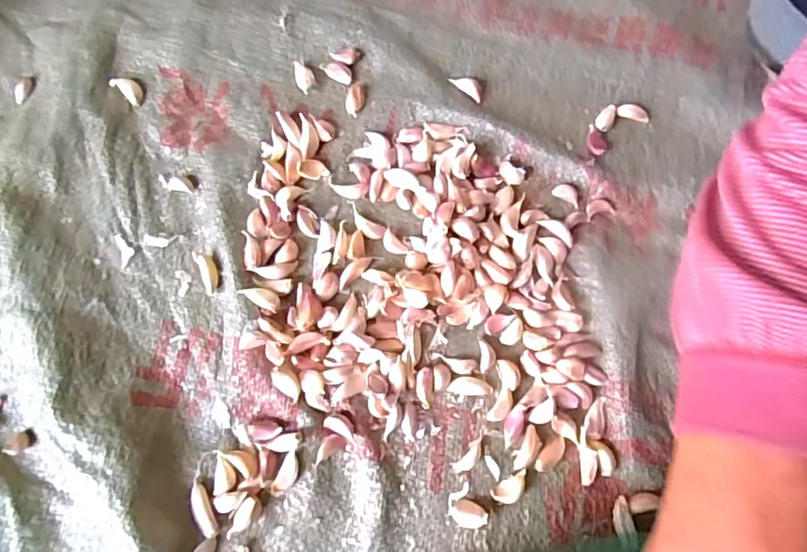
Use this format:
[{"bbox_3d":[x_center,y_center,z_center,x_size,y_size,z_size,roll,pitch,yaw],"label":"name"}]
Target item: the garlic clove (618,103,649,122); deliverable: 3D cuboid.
[{"bbox_3d":[0.172,-0.122,0.403,0.024,0.007,0.008,20,77,4],"label":"garlic clove"}]

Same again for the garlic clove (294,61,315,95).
[{"bbox_3d":[-0.074,-0.148,0.401,0.013,0.009,0.029,-19,78,-5],"label":"garlic clove"}]

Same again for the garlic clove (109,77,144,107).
[{"bbox_3d":[-0.199,-0.136,0.391,0.022,0.009,0.014,41,79,8],"label":"garlic clove"}]

